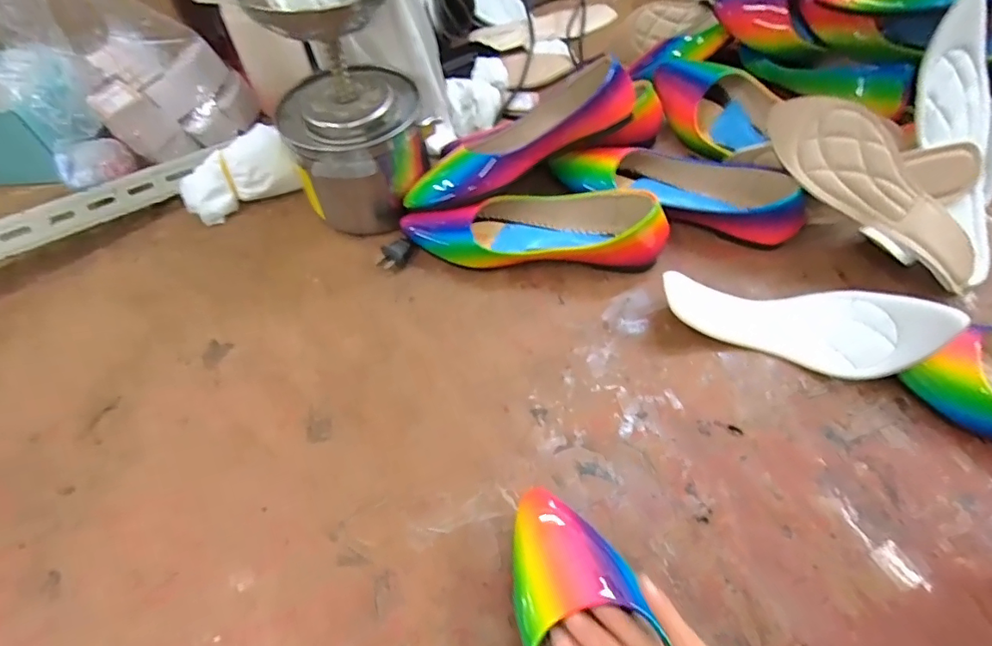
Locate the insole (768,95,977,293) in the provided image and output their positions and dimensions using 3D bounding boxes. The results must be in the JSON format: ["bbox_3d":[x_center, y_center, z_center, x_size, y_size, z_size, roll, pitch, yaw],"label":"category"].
[{"bbox_3d":[0.335,-0.115,0.452,0.217,0.030,0.071,46,107,3],"label":"insole"}]

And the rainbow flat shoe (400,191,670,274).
[{"bbox_3d":[0.036,-0.095,0.501,0.245,0.055,0.077,-1,56,2],"label":"rainbow flat shoe"}]

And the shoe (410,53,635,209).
[{"bbox_3d":[0.025,-0.183,0.525,0.254,0.060,0.064,-30,58,0],"label":"shoe"}]

